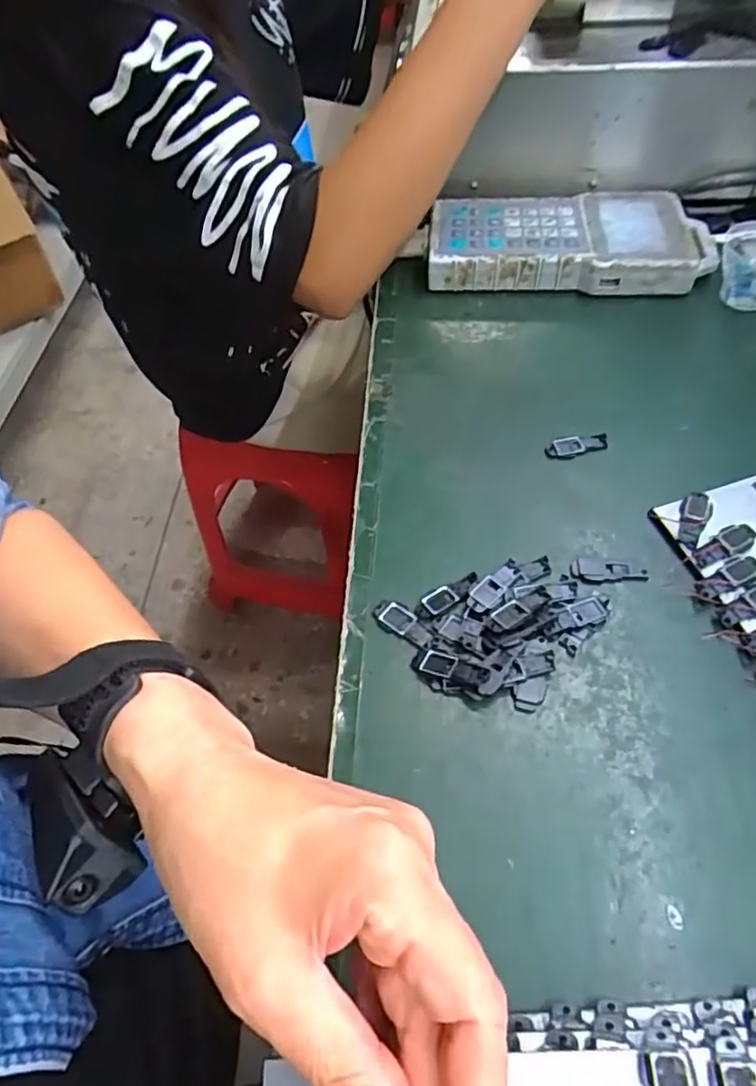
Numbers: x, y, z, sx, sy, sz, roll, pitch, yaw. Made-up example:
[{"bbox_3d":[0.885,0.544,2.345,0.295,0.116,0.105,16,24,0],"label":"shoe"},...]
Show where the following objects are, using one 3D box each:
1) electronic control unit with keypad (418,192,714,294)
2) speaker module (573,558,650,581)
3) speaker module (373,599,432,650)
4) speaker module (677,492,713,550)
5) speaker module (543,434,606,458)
[{"bbox_3d":[0.157,-0.247,0.528,0.224,0.034,0.104,4,55,7],"label":"electronic control unit with keypad"},{"bbox_3d":[0.129,0.015,0.358,0.041,0.004,0.015,-1,54,4],"label":"speaker module"},{"bbox_3d":[0.014,0.043,0.346,0.036,0.004,0.015,32,62,24],"label":"speaker module"},{"bbox_3d":[0.180,-0.014,0.367,0.016,0.004,0.040,28,61,22],"label":"speaker module"},{"bbox_3d":[0.128,-0.062,0.414,0.041,0.005,0.015,-7,54,-1],"label":"speaker module"}]

